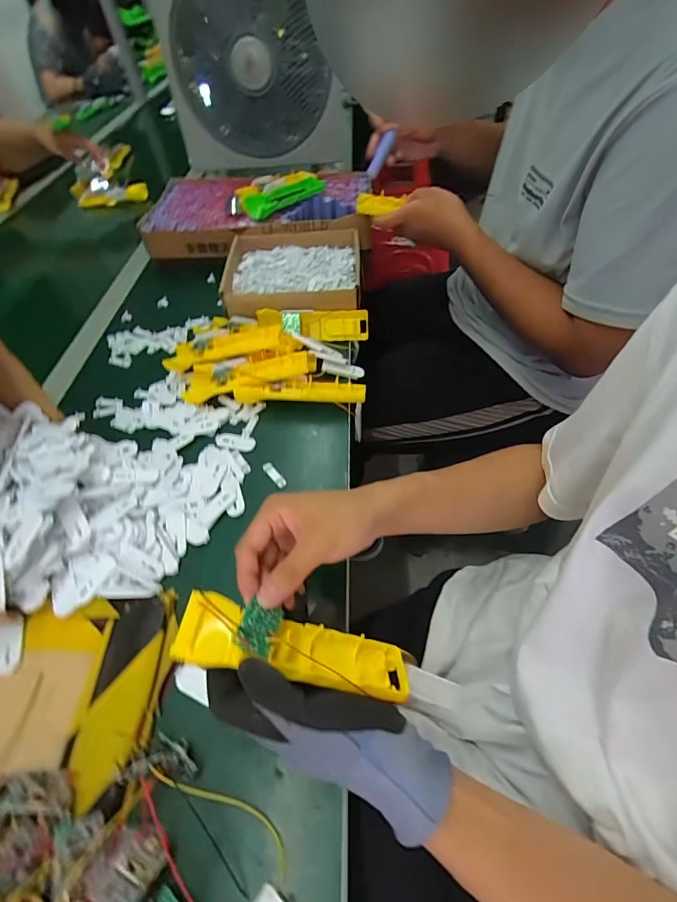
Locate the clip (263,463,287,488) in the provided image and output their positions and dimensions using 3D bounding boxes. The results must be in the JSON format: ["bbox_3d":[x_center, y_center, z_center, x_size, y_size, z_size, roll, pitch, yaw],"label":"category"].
[{"bbox_3d":[-0.072,0.026,0.473,0.011,0.005,0.039,-32,54,-20],"label":"clip"}]

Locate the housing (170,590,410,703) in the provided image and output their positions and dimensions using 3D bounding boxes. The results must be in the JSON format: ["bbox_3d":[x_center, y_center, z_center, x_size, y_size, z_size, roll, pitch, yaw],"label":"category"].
[{"bbox_3d":[-0.026,0.137,0.295,0.165,0.026,0.046,19,49,-13],"label":"housing"}]

